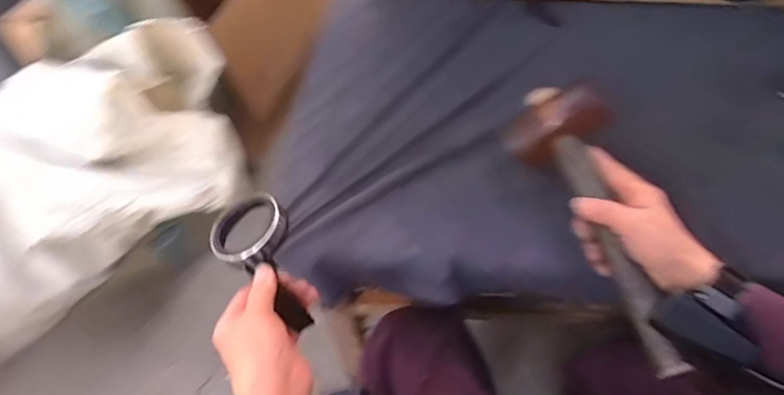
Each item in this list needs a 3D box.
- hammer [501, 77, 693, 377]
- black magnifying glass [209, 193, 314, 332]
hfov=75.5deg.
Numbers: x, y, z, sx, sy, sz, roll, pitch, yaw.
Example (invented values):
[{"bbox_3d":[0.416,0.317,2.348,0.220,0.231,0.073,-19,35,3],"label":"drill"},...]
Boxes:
[{"bbox_3d":[0.191,0.013,0.465,0.096,0.043,0.291,-11,62,-6],"label":"hammer"},{"bbox_3d":[-0.113,0.059,0.459,0.068,0.043,0.132,-29,82,-19],"label":"black magnifying glass"}]

